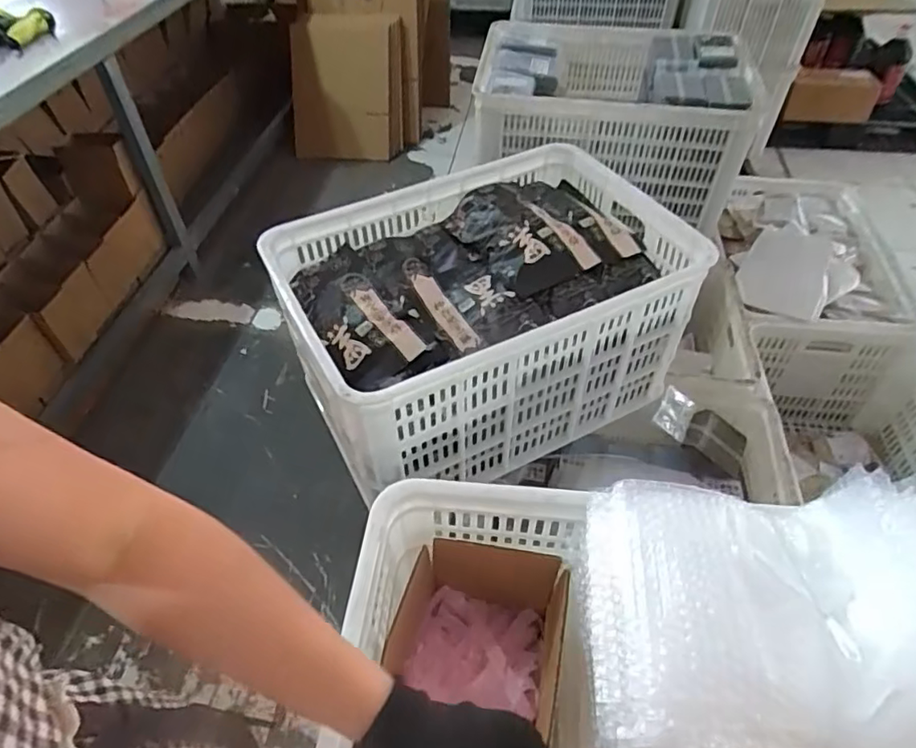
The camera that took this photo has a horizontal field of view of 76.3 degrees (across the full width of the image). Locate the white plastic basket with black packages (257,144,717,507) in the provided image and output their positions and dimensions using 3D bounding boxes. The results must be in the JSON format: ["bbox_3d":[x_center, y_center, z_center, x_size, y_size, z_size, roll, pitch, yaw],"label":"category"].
[{"bbox_3d":[0.039,-0.103,1.027,0.623,0.306,0.419,-22,51,-19],"label":"white plastic basket with black packages"}]

